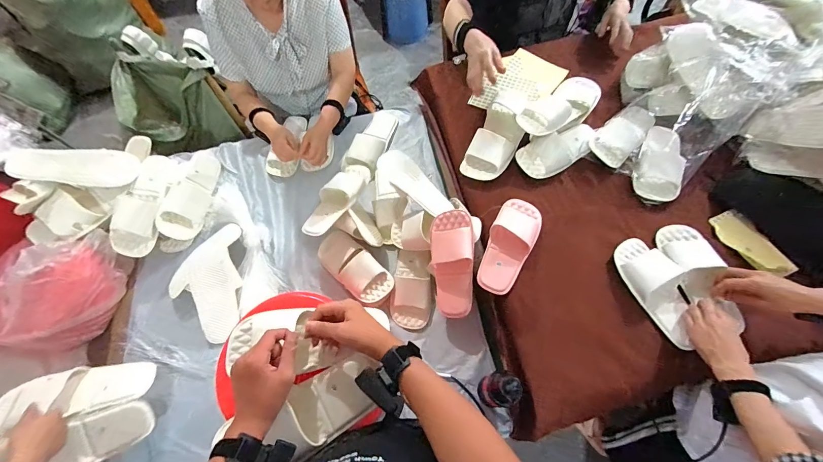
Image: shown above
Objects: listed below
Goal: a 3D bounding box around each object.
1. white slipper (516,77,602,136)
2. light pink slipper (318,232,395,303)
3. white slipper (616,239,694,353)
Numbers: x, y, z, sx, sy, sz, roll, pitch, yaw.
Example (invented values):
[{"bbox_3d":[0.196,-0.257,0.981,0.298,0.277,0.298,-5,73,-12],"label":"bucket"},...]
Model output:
[{"bbox_3d":[0.399,-0.333,0.939,0.116,0.080,0.292,41,58,20],"label":"white slipper"},{"bbox_3d":[-0.149,0.085,0.886,0.238,0.062,0.098,41,73,20],"label":"light pink slipper"},{"bbox_3d":[0.512,0.117,0.728,0.105,0.053,0.241,-17,64,-5],"label":"white slipper"}]

